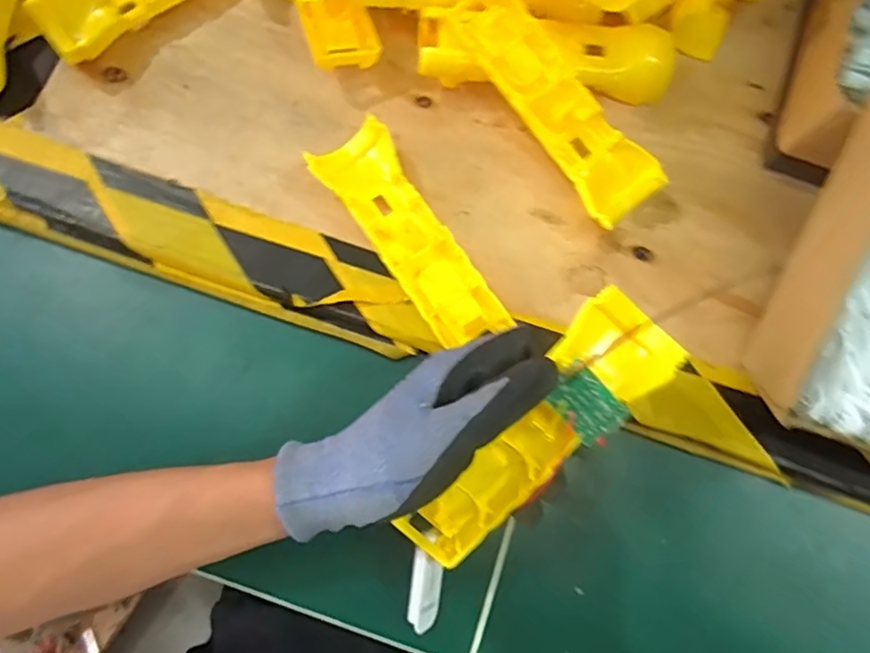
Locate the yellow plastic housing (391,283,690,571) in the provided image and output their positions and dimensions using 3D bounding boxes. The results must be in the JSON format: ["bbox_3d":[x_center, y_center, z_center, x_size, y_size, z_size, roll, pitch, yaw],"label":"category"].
[{"bbox_3d":[0.049,0.059,0.292,0.049,0.019,0.162,40,103,6],"label":"yellow plastic housing"}]

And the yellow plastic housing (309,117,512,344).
[{"bbox_3d":[-0.014,-0.054,0.365,0.049,0.029,0.151,-37,81,-9],"label":"yellow plastic housing"}]

